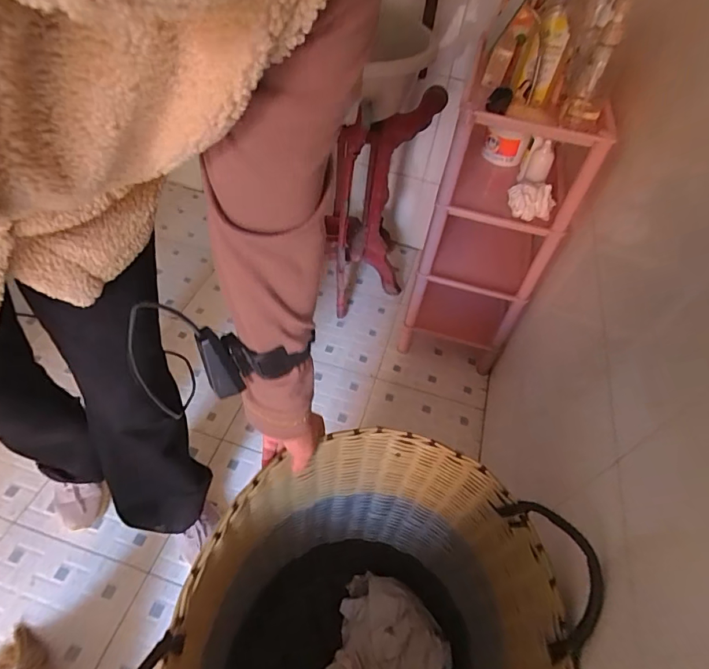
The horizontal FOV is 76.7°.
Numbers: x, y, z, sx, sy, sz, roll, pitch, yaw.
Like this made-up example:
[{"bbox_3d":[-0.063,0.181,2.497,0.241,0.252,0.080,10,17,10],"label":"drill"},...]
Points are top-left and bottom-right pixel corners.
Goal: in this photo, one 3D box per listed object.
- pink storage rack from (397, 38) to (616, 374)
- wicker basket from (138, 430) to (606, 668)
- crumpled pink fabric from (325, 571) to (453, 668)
[{"bbox_3d":[0.333,-0.252,1.104,0.269,0.650,0.383,19,50,9],"label":"pink storage rack"},{"bbox_3d":[0.010,0.444,0.608,0.401,0.478,0.449,24,51,20],"label":"wicker basket"},{"bbox_3d":[0.049,0.547,0.744,0.189,0.086,0.241,18,49,8],"label":"crumpled pink fabric"}]

